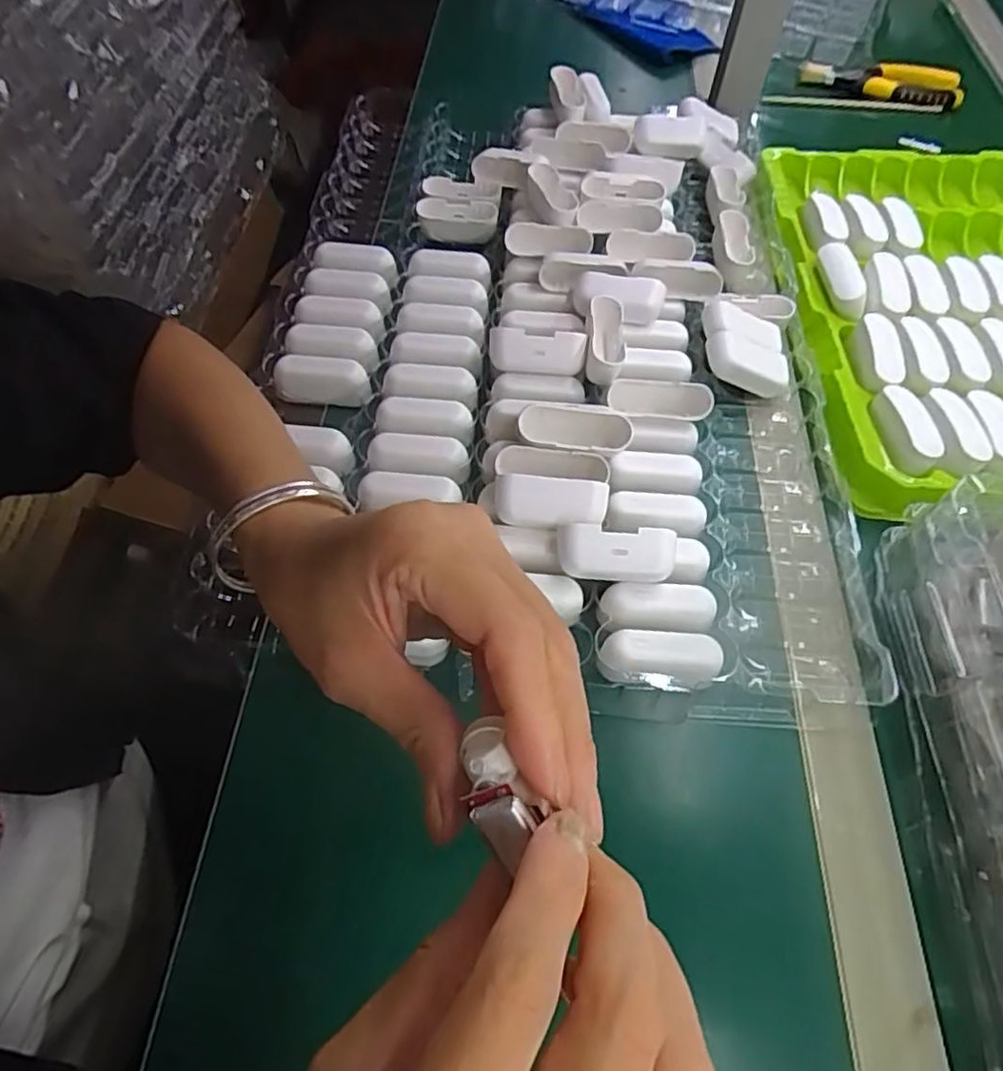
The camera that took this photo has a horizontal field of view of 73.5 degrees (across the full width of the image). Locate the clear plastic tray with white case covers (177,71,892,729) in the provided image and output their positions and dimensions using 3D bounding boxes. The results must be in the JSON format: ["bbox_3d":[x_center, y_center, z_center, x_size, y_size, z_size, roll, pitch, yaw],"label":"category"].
[{"bbox_3d":[0.030,-0.161,0.495,0.380,0.066,0.552,5,56,0],"label":"clear plastic tray with white case covers"}]

